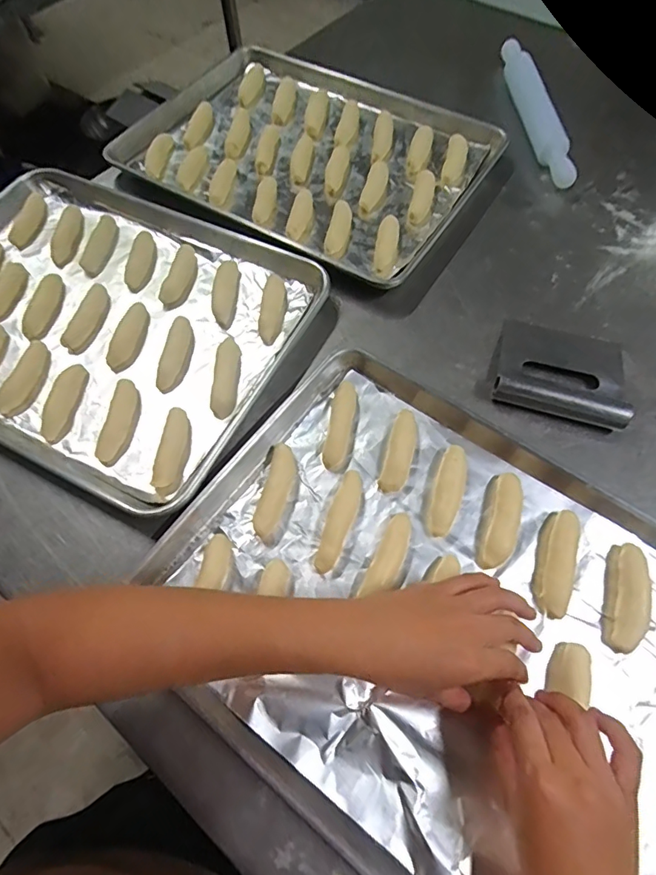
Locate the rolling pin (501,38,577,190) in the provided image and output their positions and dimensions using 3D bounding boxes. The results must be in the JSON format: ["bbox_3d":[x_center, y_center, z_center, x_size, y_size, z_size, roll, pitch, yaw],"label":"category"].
[{"bbox_3d":[0.291,-0.457,0.657,0.034,0.039,0.298,-7,64,-2],"label":"rolling pin"}]

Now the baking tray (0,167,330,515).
[{"bbox_3d":[-0.260,-0.144,0.518,0.454,0.023,0.330,24,67,13],"label":"baking tray"}]

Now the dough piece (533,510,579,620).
[{"bbox_3d":[0.192,0.102,0.390,0.024,0.014,0.089,17,66,10],"label":"dough piece"}]

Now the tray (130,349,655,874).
[{"bbox_3d":[0.101,0.141,0.369,0.447,0.029,0.339,34,70,17],"label":"tray"}]

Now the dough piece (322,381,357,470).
[{"bbox_3d":[0.013,-0.014,0.448,0.022,0.016,0.088,10,64,6],"label":"dough piece"}]

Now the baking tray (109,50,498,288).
[{"bbox_3d":[-0.025,-0.392,0.642,0.452,0.028,0.320,30,68,15],"label":"baking tray"}]

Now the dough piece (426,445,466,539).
[{"bbox_3d":[0.107,0.049,0.420,0.026,0.018,0.083,18,66,10],"label":"dough piece"}]

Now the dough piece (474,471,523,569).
[{"bbox_3d":[0.149,0.071,0.406,0.029,0.017,0.084,16,65,10],"label":"dough piece"}]

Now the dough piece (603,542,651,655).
[{"bbox_3d":[0.241,0.128,0.375,0.026,0.015,0.084,15,65,9],"label":"dough piece"}]

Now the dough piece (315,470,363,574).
[{"bbox_3d":[0.012,0.072,0.410,0.020,0.017,0.093,18,66,10],"label":"dough piece"}]

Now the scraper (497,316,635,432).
[{"bbox_3d":[0.239,-0.073,0.474,0.123,0.028,0.117,16,65,10],"label":"scraper"}]

